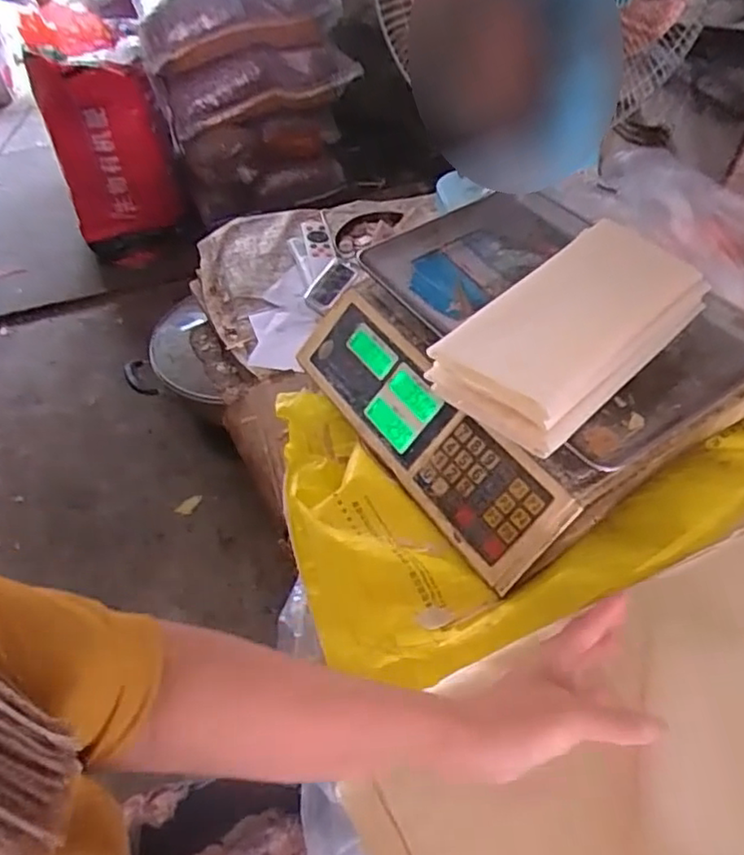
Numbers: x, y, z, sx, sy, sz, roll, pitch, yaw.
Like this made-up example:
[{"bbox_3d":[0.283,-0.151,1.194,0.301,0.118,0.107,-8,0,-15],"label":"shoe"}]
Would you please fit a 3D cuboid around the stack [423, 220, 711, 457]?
[{"bbox_3d":[0.169,-0.086,0.530,0.122,0.051,0.243,36,60,29],"label":"stack"}]

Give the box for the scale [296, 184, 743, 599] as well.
[{"bbox_3d":[0.138,-0.071,0.610,0.314,0.095,0.344,-27,53,-19],"label":"scale"}]

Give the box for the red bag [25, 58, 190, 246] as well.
[{"bbox_3d":[-0.610,-0.640,1.497,0.252,0.373,0.144,-14,50,-9],"label":"red bag"}]

